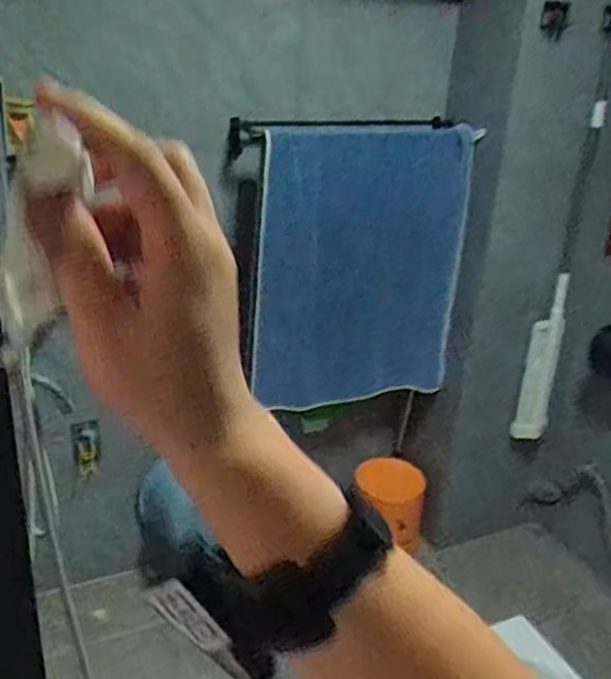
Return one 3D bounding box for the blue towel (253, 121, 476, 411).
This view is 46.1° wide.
[{"bbox_3d":[0.139,-0.166,1.862,0.580,0.741,0.156,-8,27,-24],"label":"blue towel"}]

